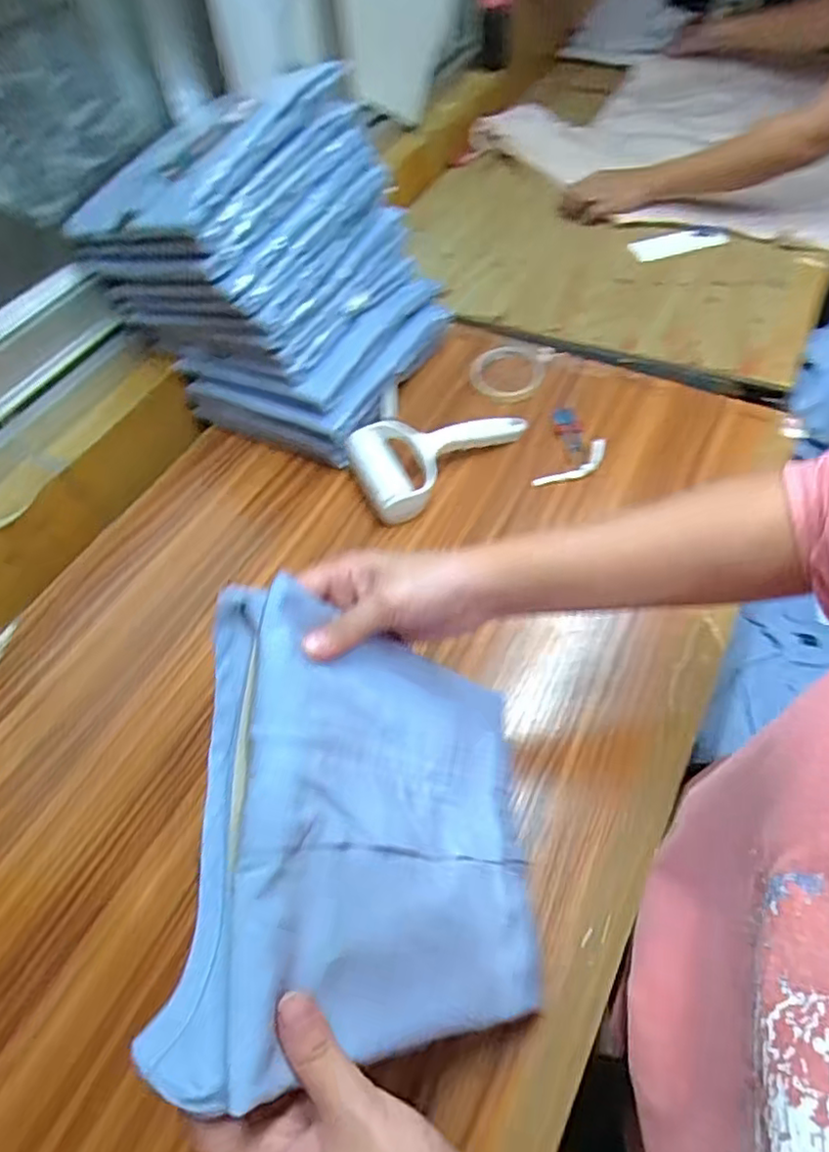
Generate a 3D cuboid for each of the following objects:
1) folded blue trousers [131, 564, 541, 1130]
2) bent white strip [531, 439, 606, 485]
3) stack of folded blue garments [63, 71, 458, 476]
[{"bbox_3d":[-0.018,0.140,0.353,0.050,0.236,0.203,-24,55,32],"label":"folded blue trousers"},{"bbox_3d":[0.169,-0.115,0.654,0.092,0.016,0.031,-35,60,-17],"label":"bent white strip"},{"bbox_3d":[-0.144,-0.332,0.676,0.283,0.261,0.258,23,60,20],"label":"stack of folded blue garments"}]

